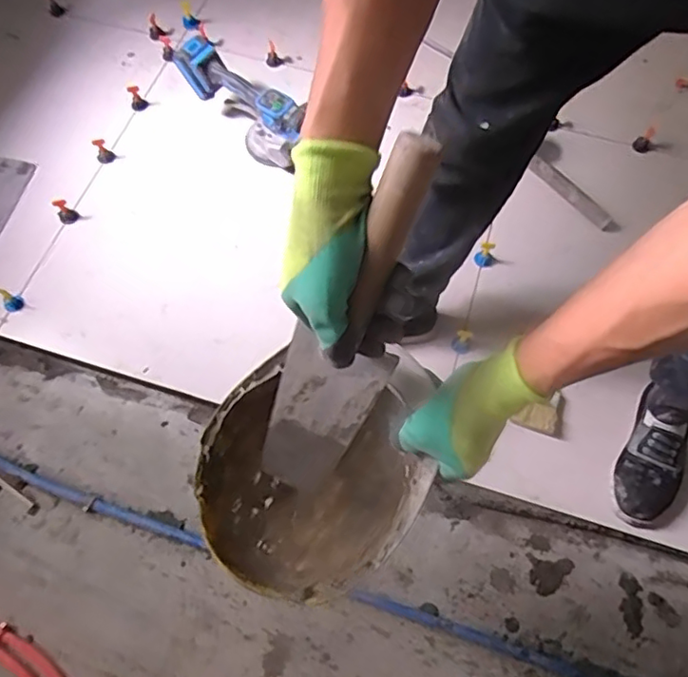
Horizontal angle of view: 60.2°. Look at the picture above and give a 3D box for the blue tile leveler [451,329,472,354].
[{"bbox_3d":[0.209,0.006,1.052,0.032,0.042,0.034,0,65,0],"label":"blue tile leveler"}]

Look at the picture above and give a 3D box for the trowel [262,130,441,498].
[{"bbox_3d":[-0.007,0.003,0.484,0.086,0.359,0.065,33,46,15],"label":"trowel"}]

